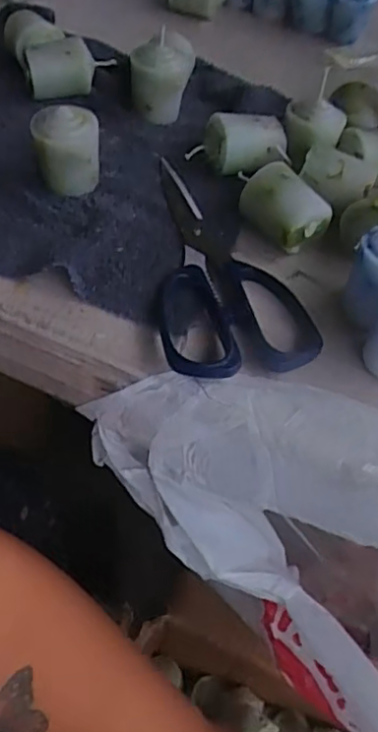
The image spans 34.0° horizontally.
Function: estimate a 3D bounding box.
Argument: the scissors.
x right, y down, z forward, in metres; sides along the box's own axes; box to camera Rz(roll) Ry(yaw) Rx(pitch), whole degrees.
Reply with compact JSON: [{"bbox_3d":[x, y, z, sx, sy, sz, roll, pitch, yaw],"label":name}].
[{"bbox_3d":[0.015,-0.061,0.344,0.076,0.009,0.165,-6,51,-10],"label":"scissors"}]

